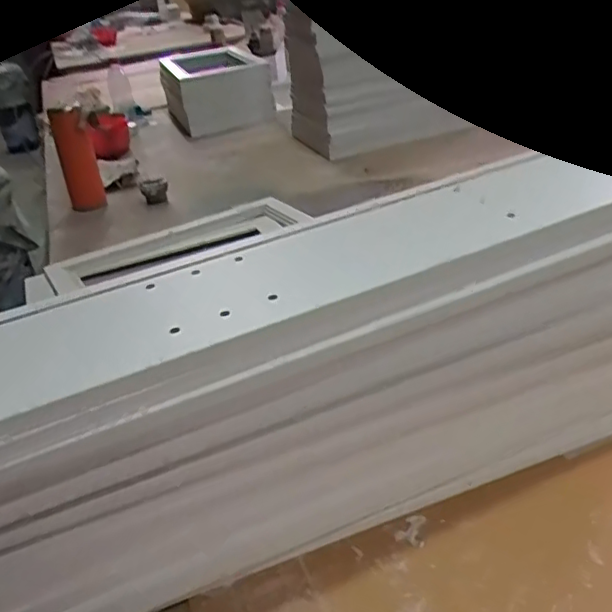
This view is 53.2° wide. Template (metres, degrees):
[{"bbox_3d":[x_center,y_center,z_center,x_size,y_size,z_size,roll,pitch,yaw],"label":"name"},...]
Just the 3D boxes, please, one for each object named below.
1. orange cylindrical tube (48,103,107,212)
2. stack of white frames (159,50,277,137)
[{"bbox_3d":[-0.483,-0.314,1.287,0.075,0.196,0.064,-14,31,-13],"label":"orange cylindrical tube"},{"bbox_3d":[-0.273,-0.653,1.857,0.276,0.182,0.369,-17,32,-17],"label":"stack of white frames"}]

